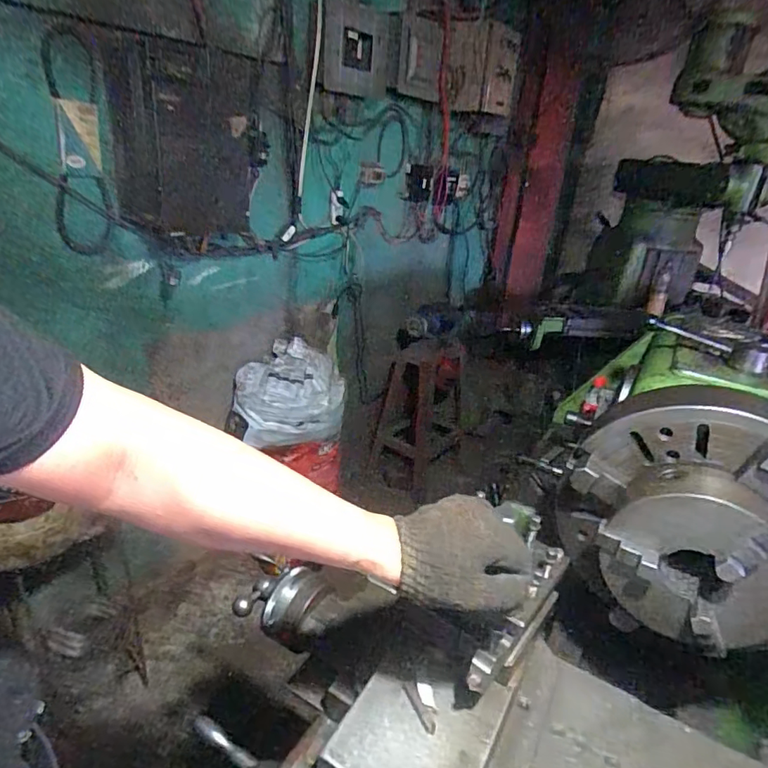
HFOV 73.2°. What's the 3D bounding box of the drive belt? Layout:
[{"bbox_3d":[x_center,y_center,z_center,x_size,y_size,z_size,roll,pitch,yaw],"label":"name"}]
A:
[{"bbox_3d":[-0.671,-0.514,1.150,0.120,0.457,0.013,-4,34,-30],"label":"drive belt"}]

